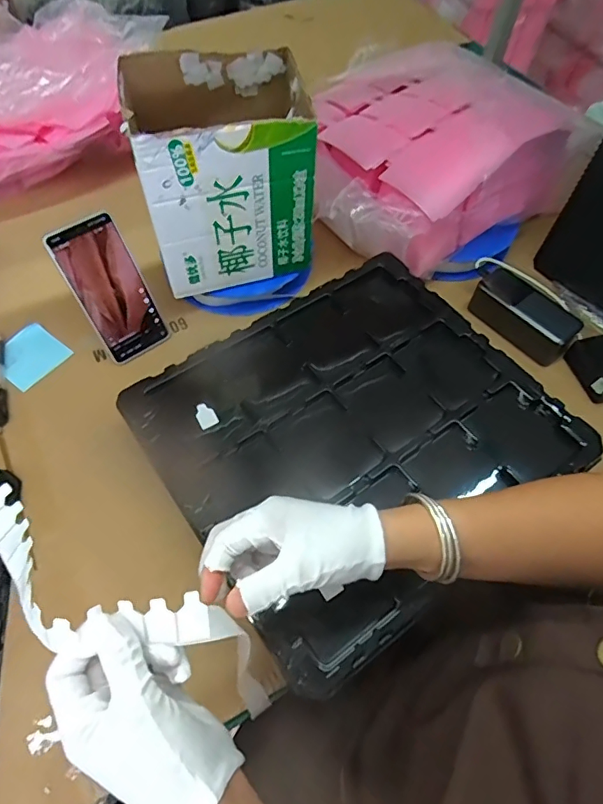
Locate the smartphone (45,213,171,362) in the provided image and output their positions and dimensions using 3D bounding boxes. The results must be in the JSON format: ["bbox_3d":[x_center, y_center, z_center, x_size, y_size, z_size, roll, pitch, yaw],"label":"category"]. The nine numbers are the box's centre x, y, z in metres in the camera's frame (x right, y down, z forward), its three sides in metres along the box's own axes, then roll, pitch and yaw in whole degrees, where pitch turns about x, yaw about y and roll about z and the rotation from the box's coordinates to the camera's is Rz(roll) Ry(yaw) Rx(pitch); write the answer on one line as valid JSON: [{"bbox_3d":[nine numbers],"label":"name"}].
[{"bbox_3d":[-0.220,-0.129,0.580,0.080,0.169,0.014,-38,40,-22],"label":"smartphone"}]

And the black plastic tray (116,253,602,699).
[{"bbox_3d":[0.057,0.030,0.517,0.373,0.045,0.327,-33,66,-19],"label":"black plastic tray"}]

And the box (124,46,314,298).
[{"bbox_3d":[-0.090,-0.269,0.583,0.187,0.200,0.147,-16,62,-12],"label":"box"}]

